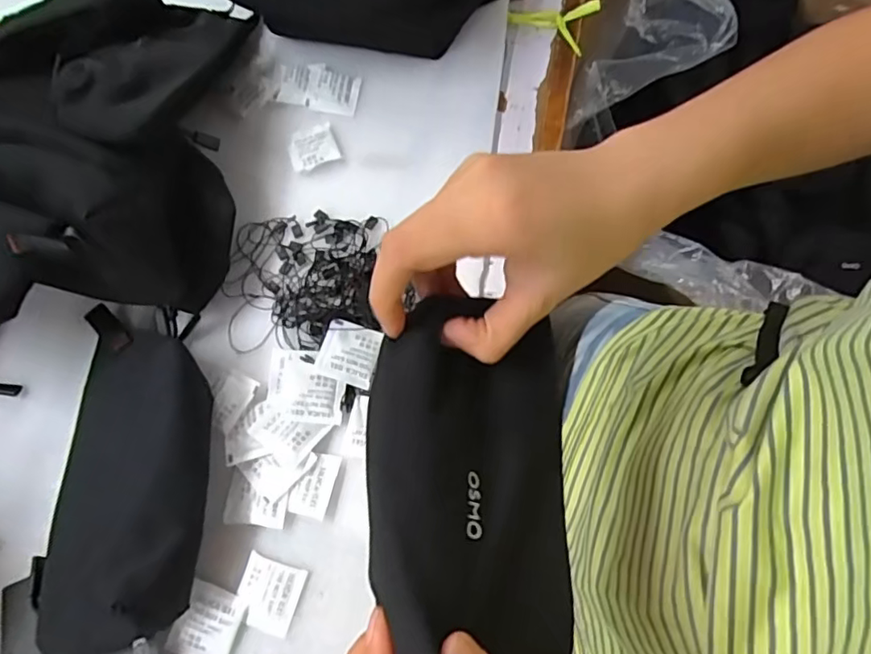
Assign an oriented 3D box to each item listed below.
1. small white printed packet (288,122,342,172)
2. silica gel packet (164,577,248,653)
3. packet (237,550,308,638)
[{"bbox_3d":[-0.099,-0.144,0.459,0.038,0.005,0.038,-20,71,-5],"label":"small white printed packet"},{"bbox_3d":[-0.139,0.182,0.351,0.039,0.007,0.042,19,72,8],"label":"silica gel packet"},{"bbox_3d":[-0.103,0.164,0.353,0.038,0.004,0.039,17,72,7],"label":"packet"}]

